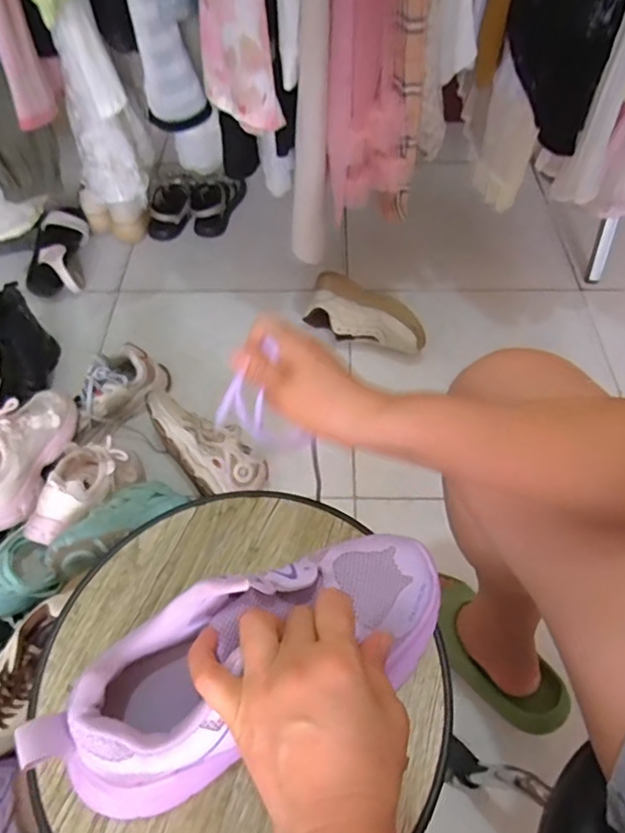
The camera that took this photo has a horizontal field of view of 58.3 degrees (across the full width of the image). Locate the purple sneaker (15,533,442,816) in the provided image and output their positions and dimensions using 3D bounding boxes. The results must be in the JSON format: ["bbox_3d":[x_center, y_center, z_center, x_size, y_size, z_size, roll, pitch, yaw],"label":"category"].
[{"bbox_3d":[-0.029,0.146,0.340,0.244,0.089,0.081,-18,56,-20],"label":"purple sneaker"}]

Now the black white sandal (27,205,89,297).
[{"bbox_3d":[-0.550,-0.359,1.215,0.101,0.091,0.210,-4,55,-2],"label":"black white sandal"}]

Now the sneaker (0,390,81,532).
[{"bbox_3d":[-0.436,0.046,0.834,0.095,0.084,0.245,9,56,8],"label":"sneaker"}]

